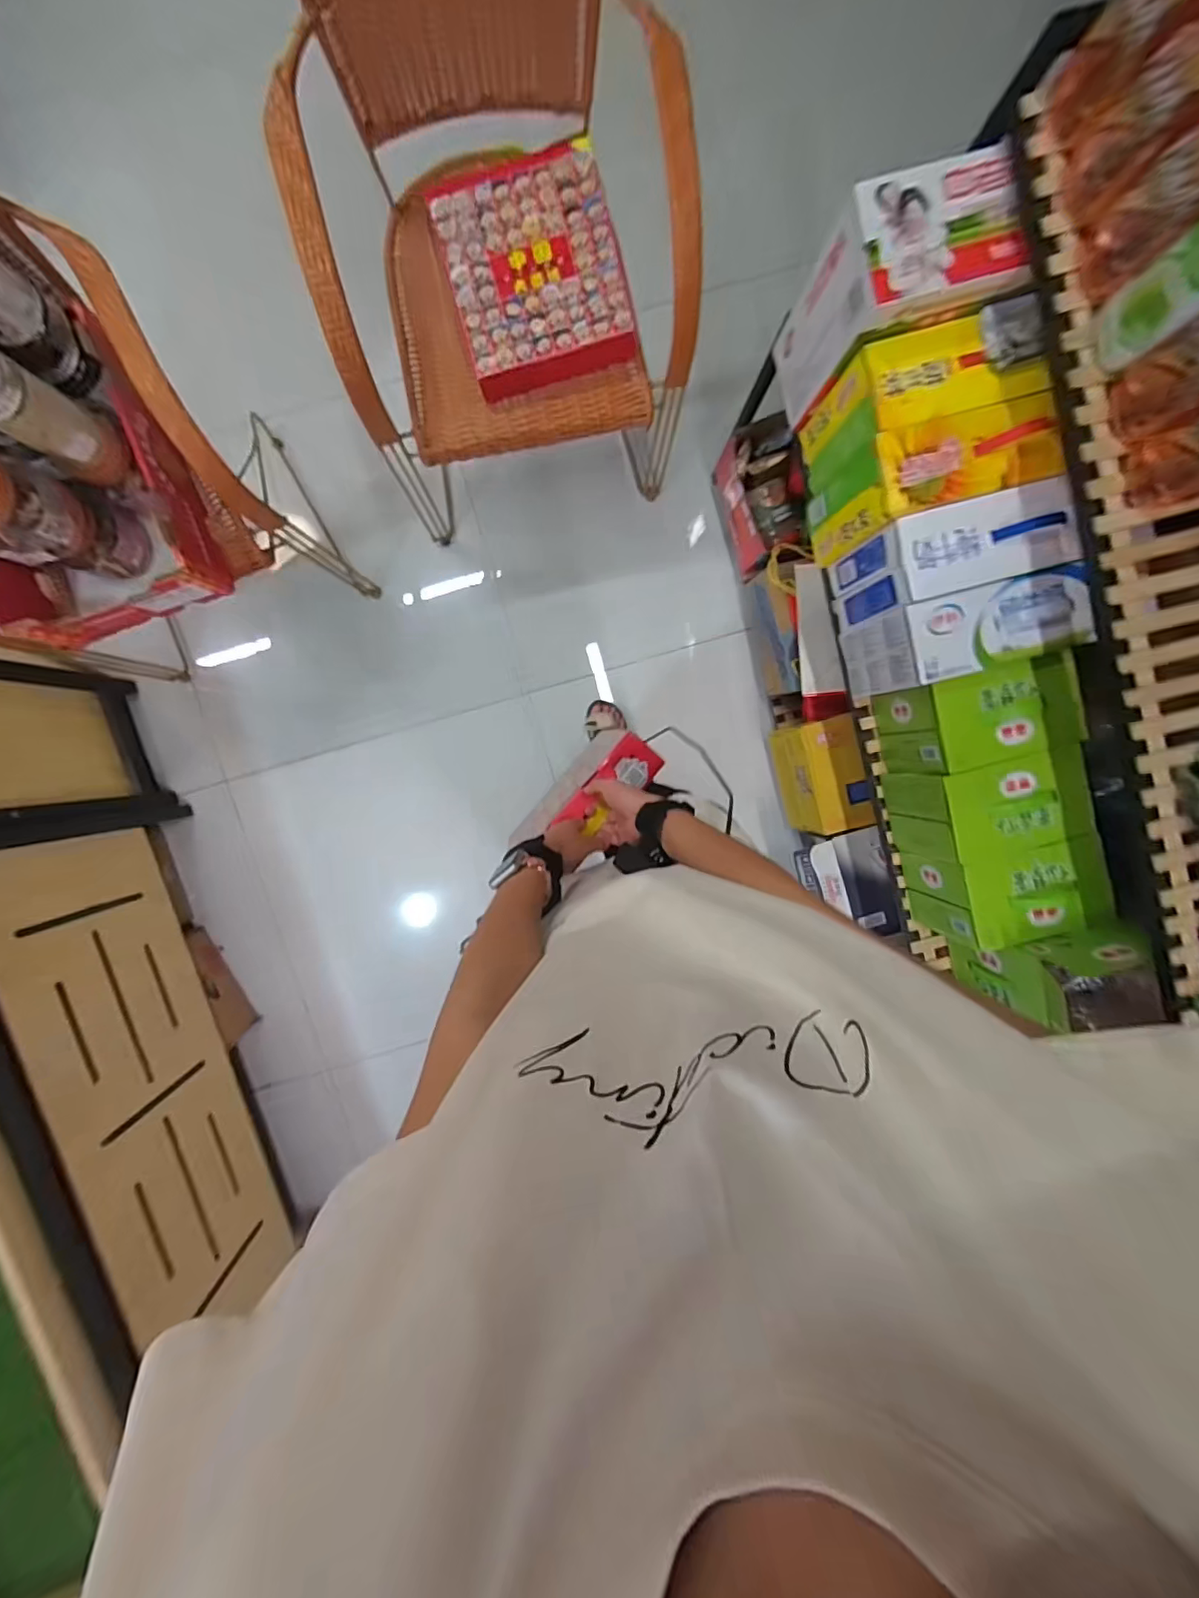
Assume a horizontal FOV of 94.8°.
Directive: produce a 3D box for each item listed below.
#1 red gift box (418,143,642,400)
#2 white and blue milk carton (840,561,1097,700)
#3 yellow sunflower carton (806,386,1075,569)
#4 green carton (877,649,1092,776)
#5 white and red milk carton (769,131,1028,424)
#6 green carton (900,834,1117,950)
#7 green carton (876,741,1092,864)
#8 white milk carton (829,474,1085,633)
[{"bbox_3d":[-0.101,-0.818,0.857,0.254,0.056,0.292,-16,96,0],"label":"red gift box"},{"bbox_3d":[0.548,-0.250,0.848,0.239,0.206,0.112,-15,96,0],"label":"white and blue milk carton"},{"bbox_3d":[0.461,-0.454,0.795,0.218,0.214,0.111,-15,96,0],"label":"yellow sunflower carton"},{"bbox_3d":[0.595,-0.132,0.876,0.216,0.158,0.135,-15,96,0],"label":"green carton"},{"bbox_3d":[0.385,-0.668,0.752,0.177,0.259,0.143,-17,96,0],"label":"white and red milk carton"},{"bbox_3d":[0.661,0.142,0.903,0.219,0.162,0.144,-13,96,0],"label":"green carton"},{"bbox_3d":[0.623,0.003,0.895,0.216,0.160,0.138,-16,96,0],"label":"green carton"},{"bbox_3d":[0.513,-0.356,0.830,0.220,0.208,0.110,-14,96,0],"label":"white milk carton"}]

